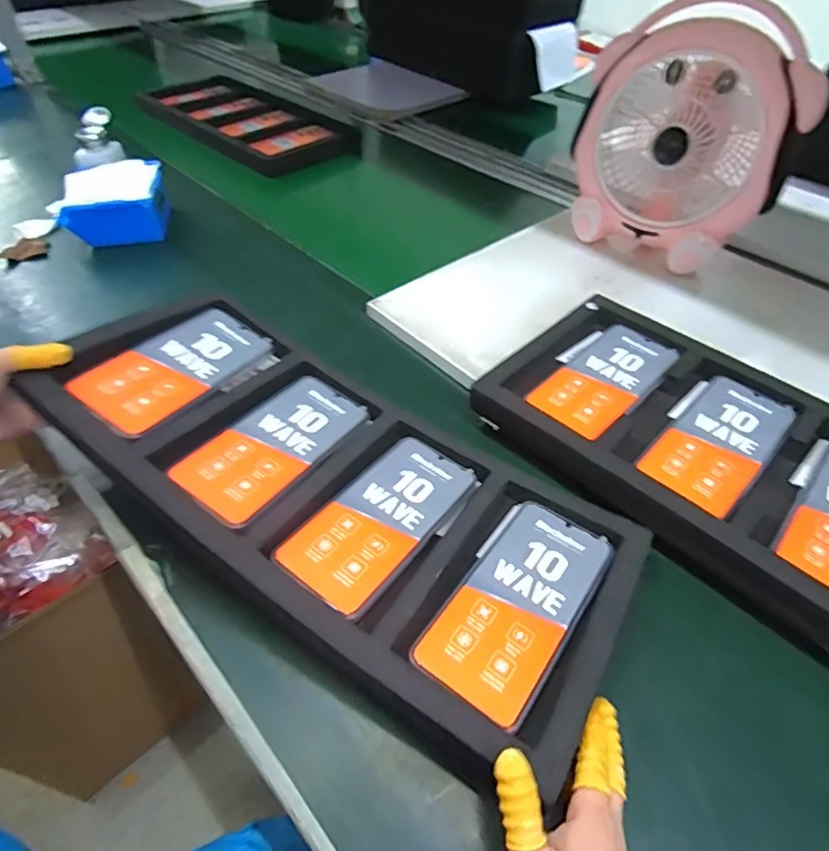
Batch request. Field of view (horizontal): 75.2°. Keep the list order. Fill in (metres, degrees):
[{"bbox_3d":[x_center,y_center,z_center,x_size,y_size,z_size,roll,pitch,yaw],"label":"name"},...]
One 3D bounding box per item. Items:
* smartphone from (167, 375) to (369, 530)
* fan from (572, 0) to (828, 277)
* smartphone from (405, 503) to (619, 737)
[{"bbox_3d":[-0.117,0.014,0.458,0.077,0.004,0.167,33,46,12],"label":"smartphone"},{"bbox_3d":[0.328,-0.350,0.670,0.246,0.261,0.147,18,50,14],"label":"fan"},{"bbox_3d":[0.075,0.123,0.382,0.076,0.005,0.168,29,47,25],"label":"smartphone"}]

